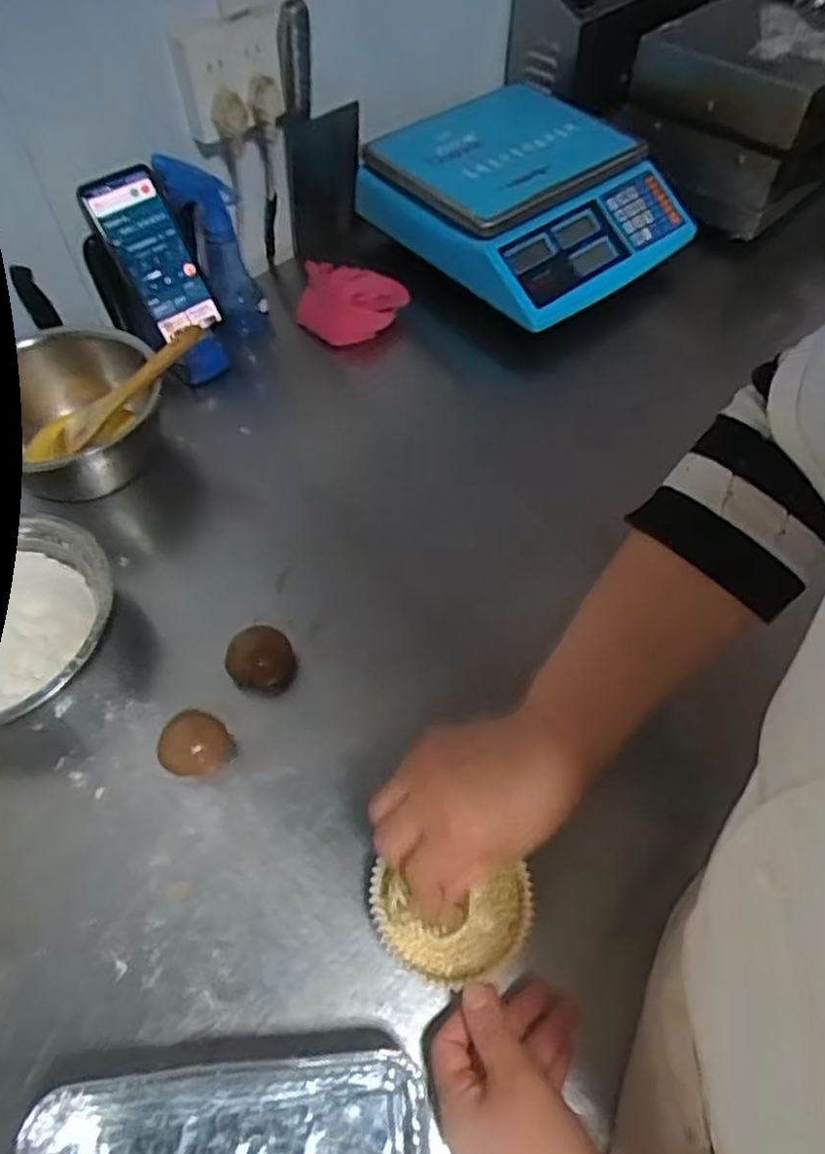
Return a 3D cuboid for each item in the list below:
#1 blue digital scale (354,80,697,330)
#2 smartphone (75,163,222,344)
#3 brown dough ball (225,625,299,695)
[{"bbox_3d":[0.137,-0.439,0.781,0.276,0.090,0.295,-36,64,-21],"label":"blue digital scale"},{"bbox_3d":[-0.250,-0.312,0.669,0.072,0.148,0.010,-37,35,-16],"label":"smartphone"},{"bbox_3d":[-0.115,0.063,0.529,0.046,0.029,0.045,0,57,0],"label":"brown dough ball"}]

